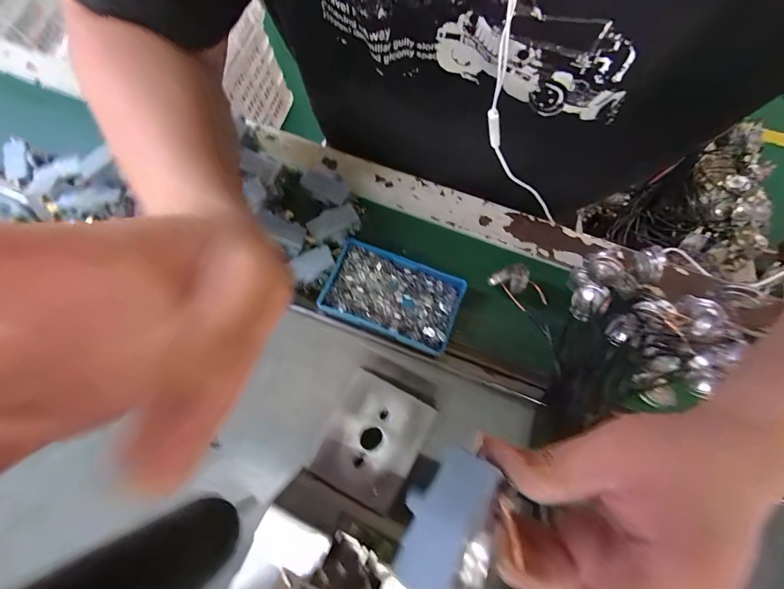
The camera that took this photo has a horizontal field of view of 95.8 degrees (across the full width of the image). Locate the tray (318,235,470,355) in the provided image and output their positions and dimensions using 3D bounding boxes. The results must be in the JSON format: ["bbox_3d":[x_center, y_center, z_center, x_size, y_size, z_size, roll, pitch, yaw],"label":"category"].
[{"bbox_3d":[0.000,0.000,0.318,0.117,0.022,0.070,21,79,6],"label":"tray"}]

